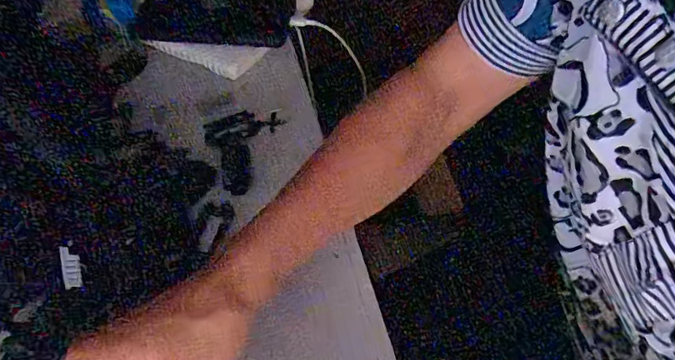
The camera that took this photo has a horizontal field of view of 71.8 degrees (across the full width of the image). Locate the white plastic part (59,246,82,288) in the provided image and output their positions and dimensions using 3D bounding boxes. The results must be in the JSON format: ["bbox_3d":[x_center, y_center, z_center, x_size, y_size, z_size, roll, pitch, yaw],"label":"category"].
[{"bbox_3d":[-0.183,0.059,0.319,0.011,0.030,0.006,-8,12,-1],"label":"white plastic part"}]

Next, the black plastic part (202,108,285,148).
[{"bbox_3d":[-0.085,-0.050,0.419,0.068,0.008,0.033,-21,54,-9],"label":"black plastic part"}]

